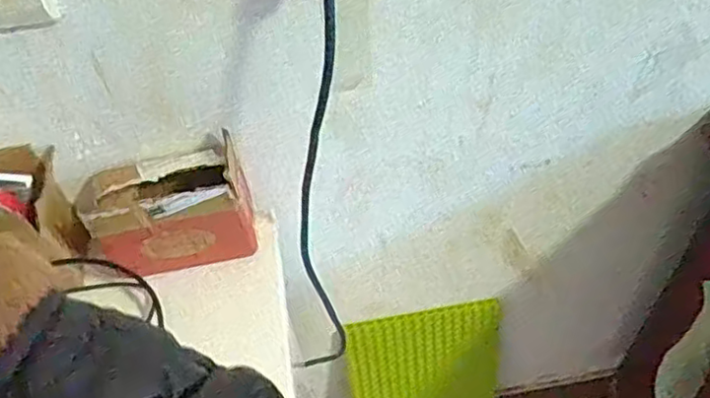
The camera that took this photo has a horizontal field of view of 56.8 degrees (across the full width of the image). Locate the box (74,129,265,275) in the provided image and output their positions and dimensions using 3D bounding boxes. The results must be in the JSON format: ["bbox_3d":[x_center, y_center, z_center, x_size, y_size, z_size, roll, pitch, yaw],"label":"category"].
[{"bbox_3d":[-0.181,0.009,0.626,0.155,0.108,0.085,-12,52,-5],"label":"box"}]

